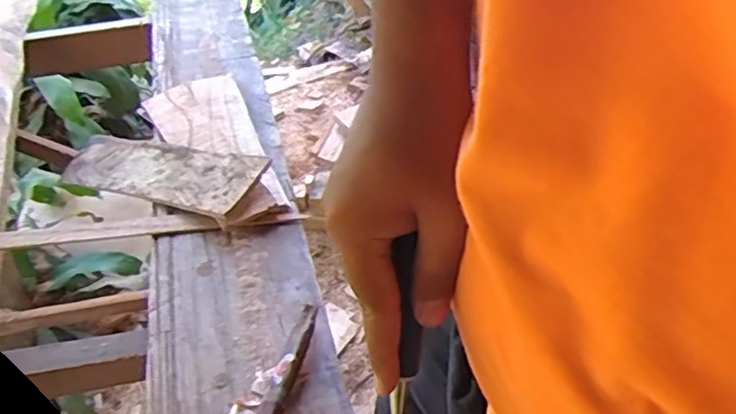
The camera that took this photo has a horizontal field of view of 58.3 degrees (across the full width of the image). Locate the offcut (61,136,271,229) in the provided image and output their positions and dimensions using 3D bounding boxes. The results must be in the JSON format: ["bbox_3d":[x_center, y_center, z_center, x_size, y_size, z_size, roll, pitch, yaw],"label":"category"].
[{"bbox_3d":[-0.247,-0.045,0.762,0.315,0.010,0.081,12,57,38],"label":"offcut"}]

